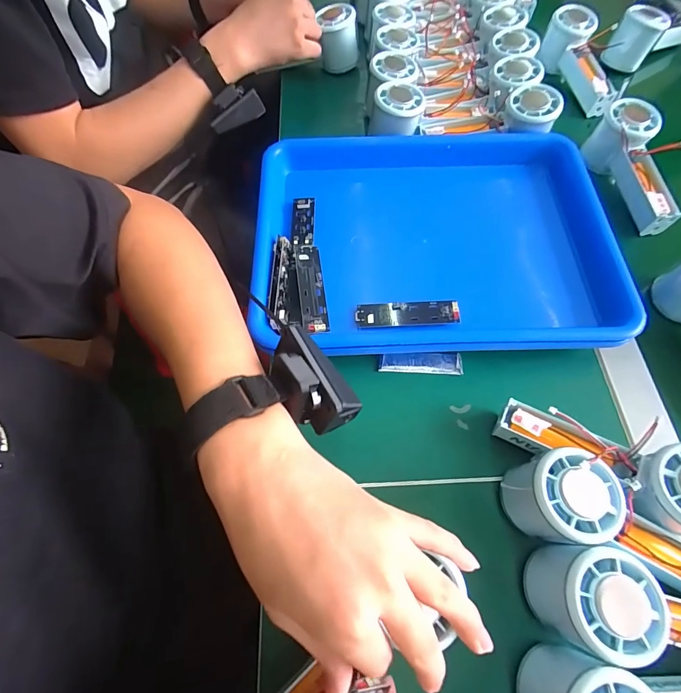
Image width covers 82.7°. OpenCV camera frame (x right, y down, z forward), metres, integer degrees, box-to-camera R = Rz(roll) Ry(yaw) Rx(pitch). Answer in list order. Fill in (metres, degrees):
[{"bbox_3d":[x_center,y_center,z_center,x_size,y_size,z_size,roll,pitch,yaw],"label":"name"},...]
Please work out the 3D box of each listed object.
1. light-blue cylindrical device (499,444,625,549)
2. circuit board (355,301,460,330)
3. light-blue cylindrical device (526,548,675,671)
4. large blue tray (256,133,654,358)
[{"bbox_3d":[0.151,0.107,0.273,0.055,0.064,0.056,-6,64,-4],"label":"light-blue cylindrical device"},{"bbox_3d":[0.060,-0.029,0.351,0.090,0.004,0.024,-4,75,2],"label":"circuit board"},{"bbox_3d":[0.156,0.157,0.242,0.053,0.060,0.054,0,63,-1],"label":"light-blue cylindrical device"},{"bbox_3d":[0.090,-0.106,0.389,0.336,0.048,0.250,-1,63,-1],"label":"large blue tray"}]

